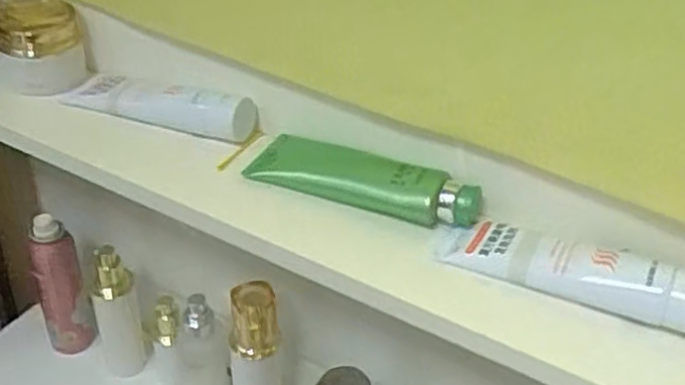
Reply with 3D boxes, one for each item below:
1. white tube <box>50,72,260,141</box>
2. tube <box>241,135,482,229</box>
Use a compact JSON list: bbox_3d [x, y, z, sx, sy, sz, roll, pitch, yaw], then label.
[{"bbox_3d":[-0.138,-0.072,0.524,0.152,0.031,0.039,16,35,14],"label":"white tube"},{"bbox_3d":[0.014,-0.013,0.464,0.158,0.030,0.048,17,36,15],"label":"tube"}]

